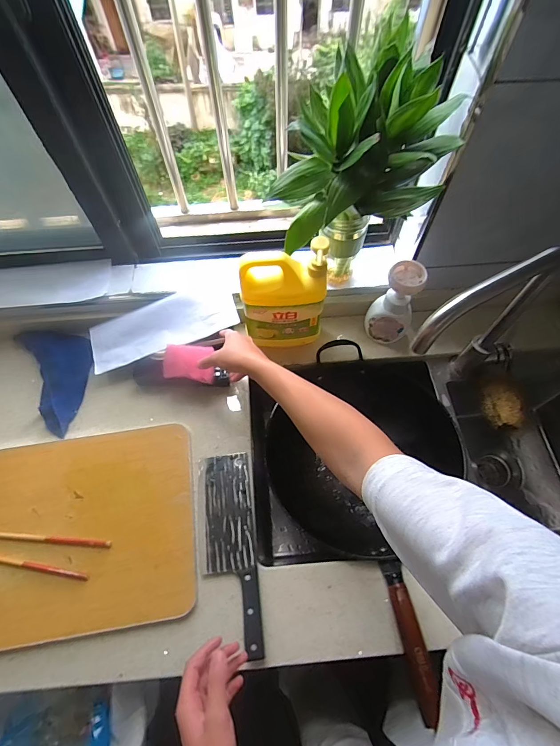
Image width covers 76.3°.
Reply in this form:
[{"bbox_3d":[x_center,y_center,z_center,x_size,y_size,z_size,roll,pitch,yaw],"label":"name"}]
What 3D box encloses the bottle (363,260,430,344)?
[{"bbox_3d":[0.212,-0.126,0.664,0.076,0.156,0.069,-11,63,-4],"label":"bottle"}]

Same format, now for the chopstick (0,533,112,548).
[{"bbox_3d":[-0.379,0.261,0.559,0.229,0.005,0.010,3,65,2],"label":"chopstick"}]

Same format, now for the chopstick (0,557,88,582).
[{"bbox_3d":[-0.406,0.291,0.546,0.230,0.004,0.011,9,65,5],"label":"chopstick"}]

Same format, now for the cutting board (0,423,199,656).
[{"bbox_3d":[-0.336,0.251,0.573,0.387,0.018,0.299,-9,63,-3],"label":"cutting board"}]

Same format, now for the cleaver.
[{"bbox_3d":[-0.083,0.268,0.557,0.086,0.022,0.281,-7,63,-2],"label":"cleaver"}]

